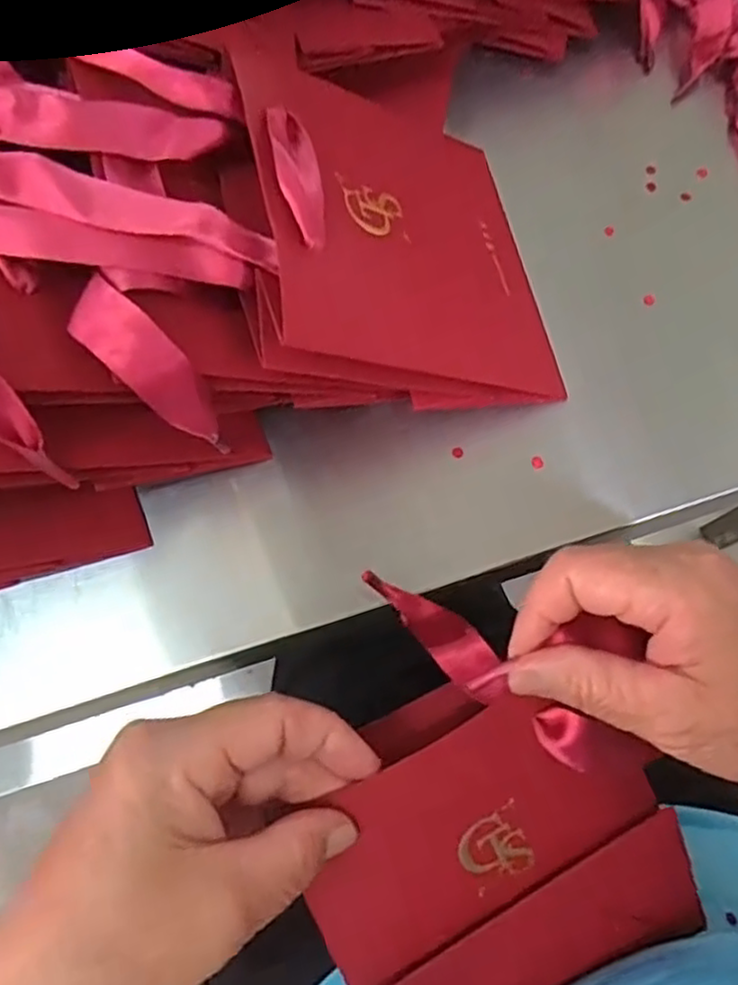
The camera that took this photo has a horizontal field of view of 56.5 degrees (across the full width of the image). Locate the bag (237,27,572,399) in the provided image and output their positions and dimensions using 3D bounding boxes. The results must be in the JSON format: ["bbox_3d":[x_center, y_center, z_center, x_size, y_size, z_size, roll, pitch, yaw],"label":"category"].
[{"bbox_3d":[0.013,-0.105,0.277,0.139,0.022,0.141,4,66,-39],"label":"bag"}]

